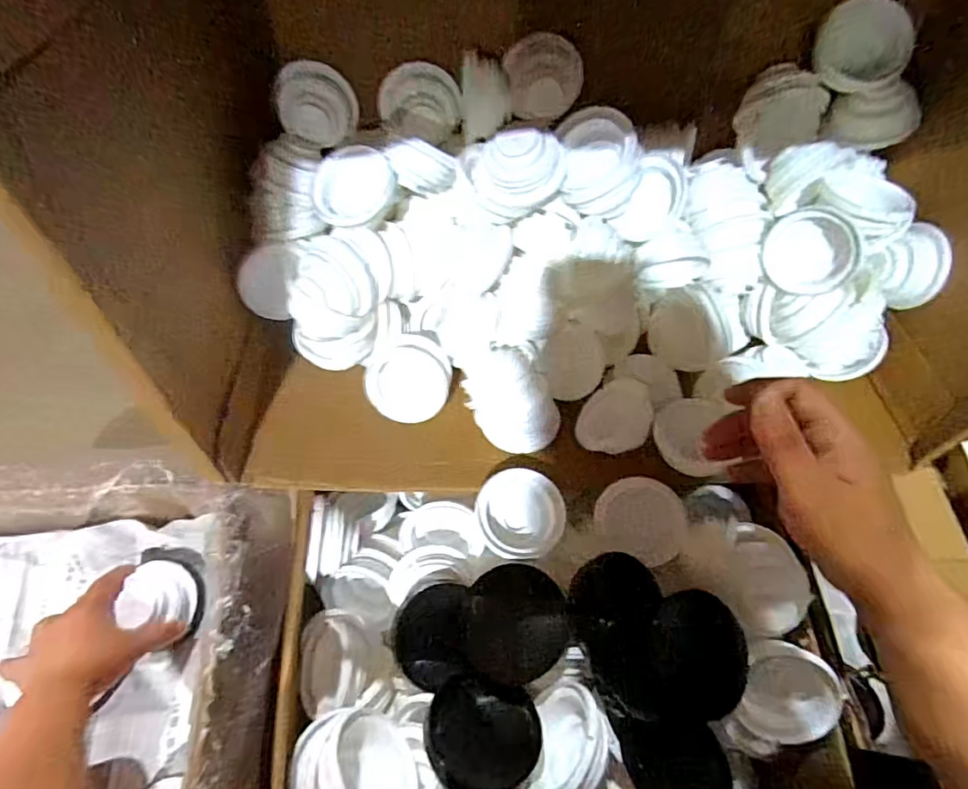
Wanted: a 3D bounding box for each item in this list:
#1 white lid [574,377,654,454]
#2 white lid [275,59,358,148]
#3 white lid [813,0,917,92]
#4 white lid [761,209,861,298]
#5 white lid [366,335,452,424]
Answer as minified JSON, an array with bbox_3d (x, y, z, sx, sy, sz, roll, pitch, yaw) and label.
[{"bbox_3d":[0.131,0.020,0.530,0.072,0.006,0.076,5,74,31],"label":"white lid"},{"bbox_3d":[-0.162,-0.284,0.520,0.076,0.069,0.008,1,19,-27],"label":"white lid"},{"bbox_3d":[0.345,-0.319,0.481,0.072,0.075,0.017,-11,28,29],"label":"white lid"},{"bbox_3d":[0.308,-0.133,0.506,0.079,0.093,0.031,36,63,19],"label":"white lid"},{"bbox_3d":[-0.076,-0.016,0.534,0.082,0.019,0.086,0,89,-11],"label":"white lid"}]

